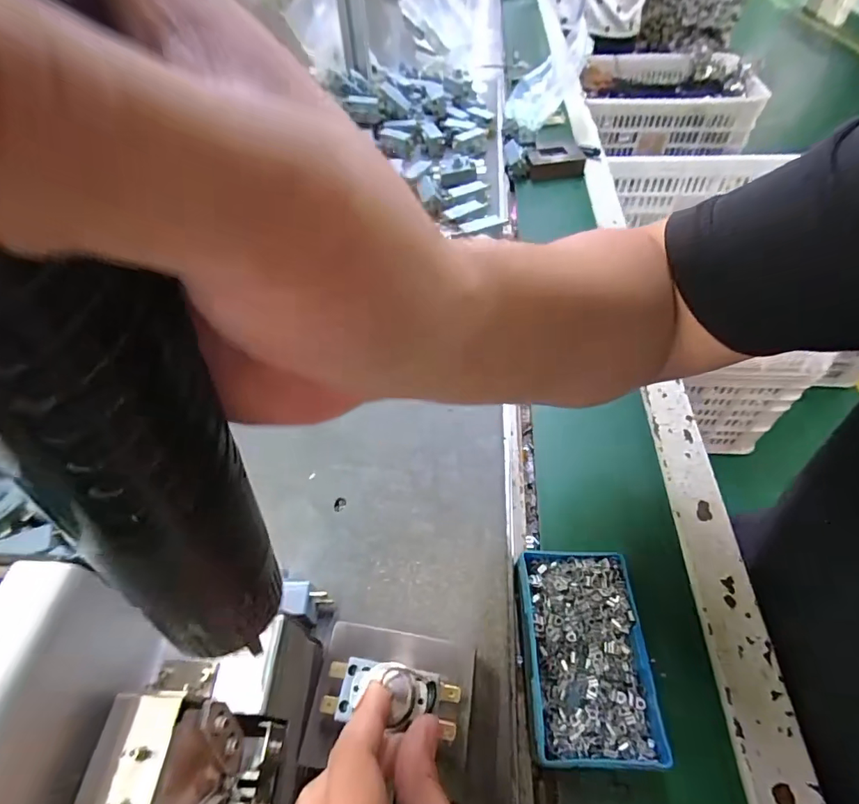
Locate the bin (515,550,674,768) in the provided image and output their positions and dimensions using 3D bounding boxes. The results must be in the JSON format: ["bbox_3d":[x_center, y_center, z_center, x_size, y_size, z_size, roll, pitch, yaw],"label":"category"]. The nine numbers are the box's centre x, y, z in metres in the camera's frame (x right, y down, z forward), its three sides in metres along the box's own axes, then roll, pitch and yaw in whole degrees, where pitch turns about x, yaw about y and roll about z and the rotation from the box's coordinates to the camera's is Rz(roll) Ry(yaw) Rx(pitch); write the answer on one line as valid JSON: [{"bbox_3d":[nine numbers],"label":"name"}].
[{"bbox_3d":[0.093,0.152,0.284,0.073,0.030,0.111,0,51,2],"label":"bin"}]

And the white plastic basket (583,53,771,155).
[{"bbox_3d":[0.626,-0.820,1.265,0.428,0.150,0.358,6,52,6],"label":"white plastic basket"}]

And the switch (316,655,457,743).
[{"bbox_3d":[-0.020,0.142,0.226,0.067,0.026,0.026,5,48,7],"label":"switch"}]

